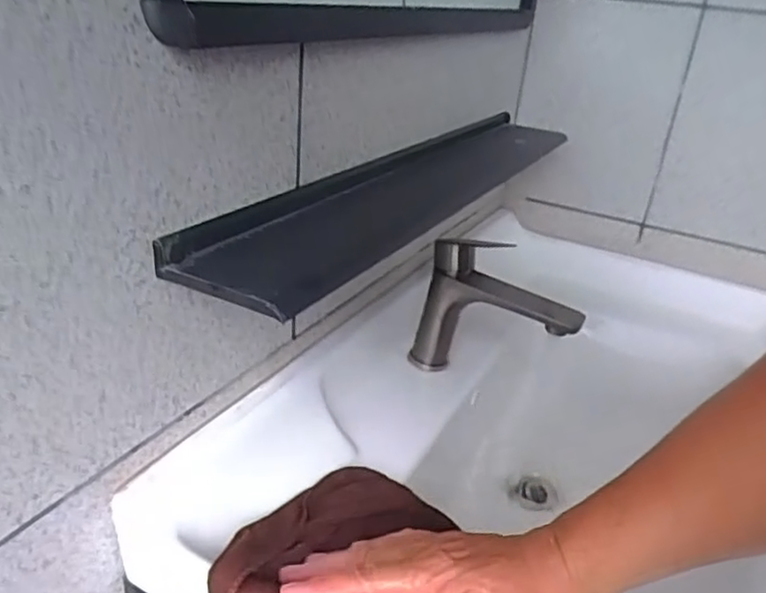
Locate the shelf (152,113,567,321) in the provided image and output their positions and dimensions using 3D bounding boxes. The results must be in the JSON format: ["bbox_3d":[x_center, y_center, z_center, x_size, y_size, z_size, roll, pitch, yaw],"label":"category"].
[{"bbox_3d":[0.056,-0.121,0.662,0.101,0.031,0.667,18,28,23],"label":"shelf"}]

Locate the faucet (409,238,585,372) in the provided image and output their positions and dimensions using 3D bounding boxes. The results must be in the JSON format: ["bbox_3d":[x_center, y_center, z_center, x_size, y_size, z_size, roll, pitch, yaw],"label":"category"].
[{"bbox_3d":[0.121,0.023,0.698,0.173,0.153,0.037,14,27,16],"label":"faucet"}]

